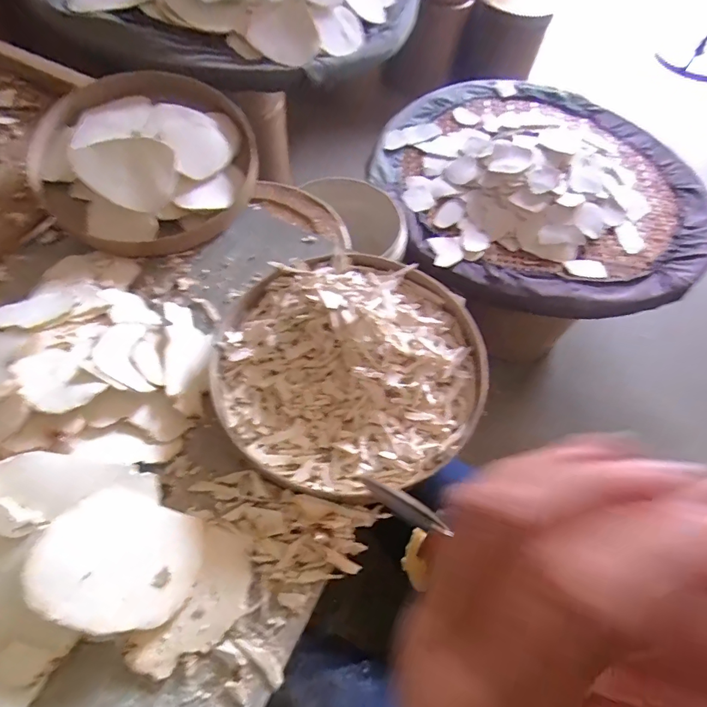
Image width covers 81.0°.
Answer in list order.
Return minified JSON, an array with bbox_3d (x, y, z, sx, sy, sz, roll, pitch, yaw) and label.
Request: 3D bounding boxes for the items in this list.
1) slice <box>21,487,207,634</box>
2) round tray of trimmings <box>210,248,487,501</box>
[{"bbox_3d":[-0.206,0.183,0.367,0.129,0.008,0.105,28,57,-8],"label":"slice"},{"bbox_3d":[-0.004,0.004,0.472,0.300,0.059,0.286,2,60,-3],"label":"round tray of trimmings"}]

